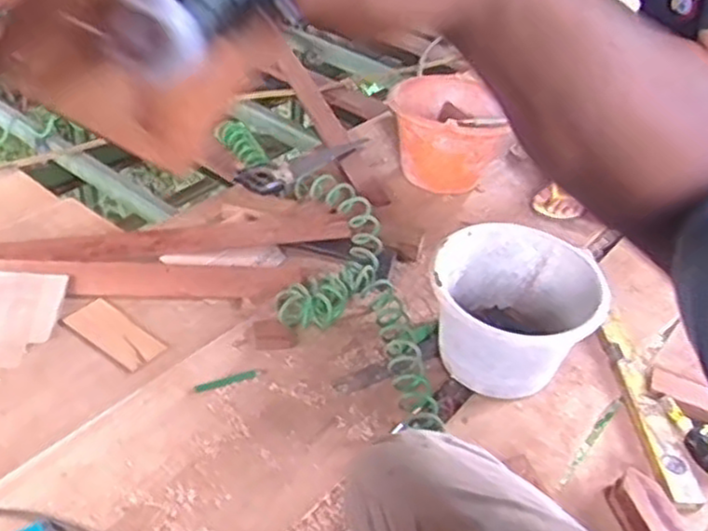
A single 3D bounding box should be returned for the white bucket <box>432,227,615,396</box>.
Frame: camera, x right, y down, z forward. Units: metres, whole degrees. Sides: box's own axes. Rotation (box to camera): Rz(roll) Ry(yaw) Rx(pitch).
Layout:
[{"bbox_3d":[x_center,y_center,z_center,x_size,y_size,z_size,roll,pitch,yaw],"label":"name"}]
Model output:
[{"bbox_3d":[0.254,0.075,1.237,0.269,0.197,0.259,4,37,-3],"label":"white bucket"}]

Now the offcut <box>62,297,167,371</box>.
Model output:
[{"bbox_3d":[-0.415,0.115,1.298,0.183,0.004,0.080,29,44,26],"label":"offcut"}]

